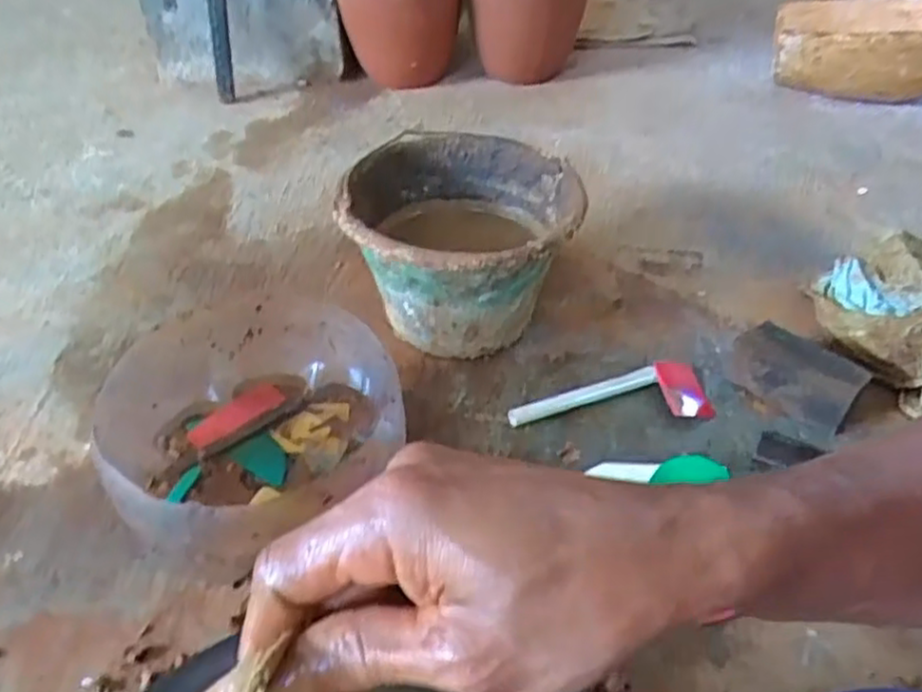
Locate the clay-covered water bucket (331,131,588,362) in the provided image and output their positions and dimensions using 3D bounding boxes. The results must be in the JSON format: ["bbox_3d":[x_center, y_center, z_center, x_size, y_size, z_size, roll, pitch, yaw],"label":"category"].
[{"bbox_3d":[-0.001,-0.104,0.803,0.247,0.161,0.258,1,40,1],"label":"clay-covered water bucket"}]

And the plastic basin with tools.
[{"bbox_3d":[-0.180,0.082,0.627,0.223,0.125,0.252,-3,40,-4],"label":"plastic basin with tools"}]

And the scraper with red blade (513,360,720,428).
[{"bbox_3d":[0.155,0.052,0.743,0.211,0.022,0.068,-9,41,-11],"label":"scraper with red blade"}]

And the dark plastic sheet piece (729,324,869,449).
[{"bbox_3d":[0.338,0.031,0.734,0.121,0.058,0.057,32,49,31],"label":"dark plastic sheet piece"}]

